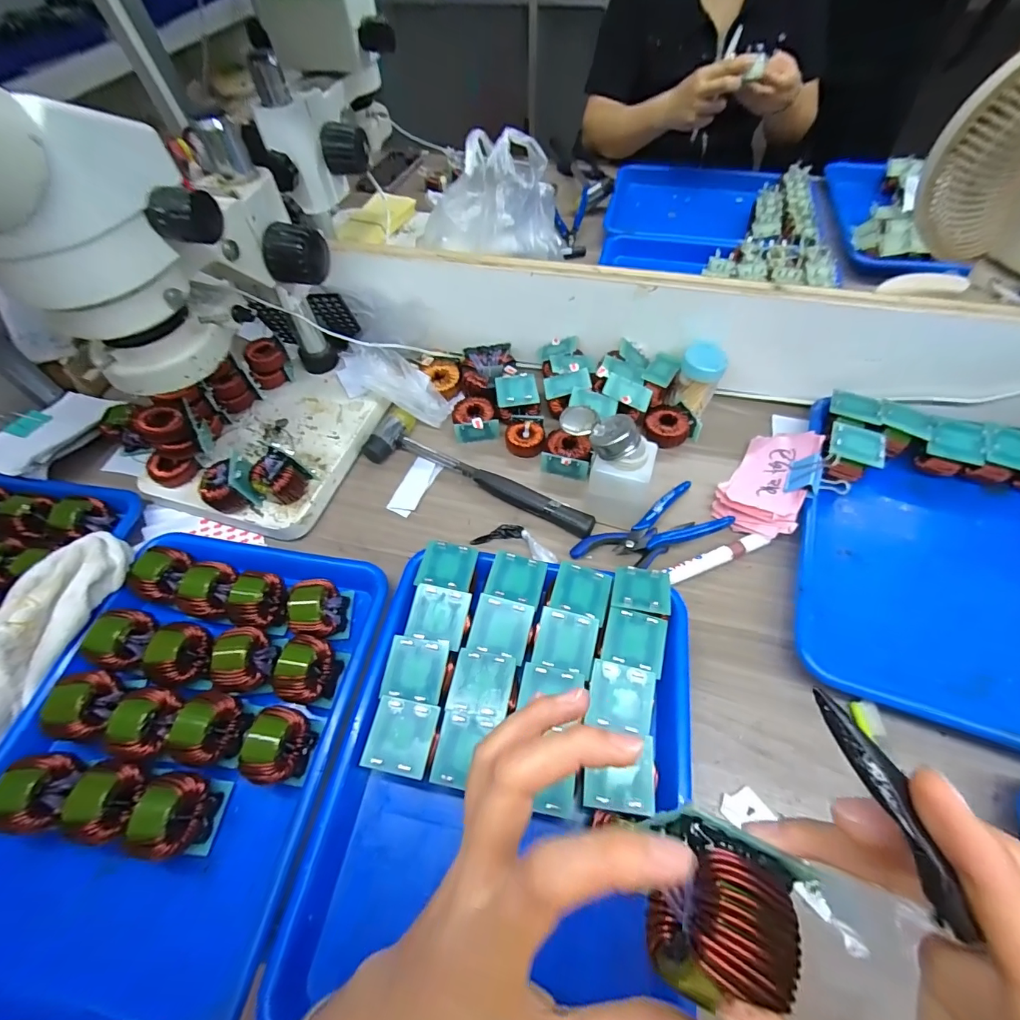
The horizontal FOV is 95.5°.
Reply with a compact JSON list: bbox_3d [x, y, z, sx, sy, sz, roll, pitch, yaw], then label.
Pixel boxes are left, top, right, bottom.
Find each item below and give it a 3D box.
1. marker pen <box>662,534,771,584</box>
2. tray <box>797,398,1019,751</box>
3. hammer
[{"bbox_3d":[0.192,0.045,0.432,0.105,0.012,0.016,-20,58,-10],"label":"marker pen"},{"bbox_3d":[0.387,0.055,0.407,0.248,0.051,0.272,17,59,13],"label":"tray"},{"bbox_3d":[-0.035,-0.048,0.499,0.275,0.026,0.068,21,60,16],"label":"hammer"}]

